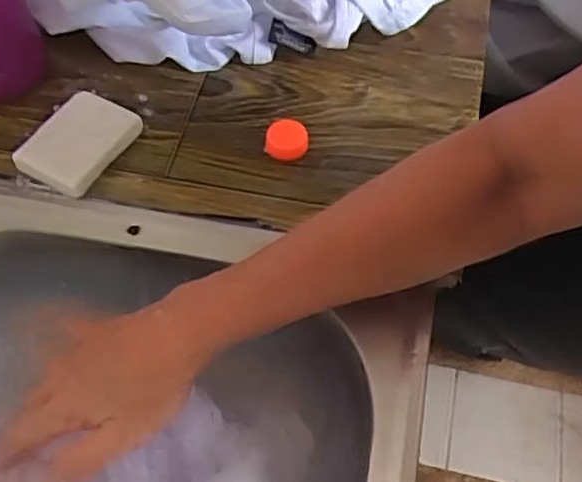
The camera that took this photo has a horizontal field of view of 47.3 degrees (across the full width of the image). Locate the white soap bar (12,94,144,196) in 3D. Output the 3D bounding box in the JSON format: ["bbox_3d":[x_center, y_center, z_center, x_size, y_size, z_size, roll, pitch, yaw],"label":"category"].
[{"bbox_3d":[-0.156,-0.074,0.491,0.057,0.023,0.078,26,60,15],"label":"white soap bar"}]

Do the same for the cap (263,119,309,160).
[{"bbox_3d":[-0.003,-0.077,0.502,0.032,0.013,0.030,0,57,-1],"label":"cap"}]

